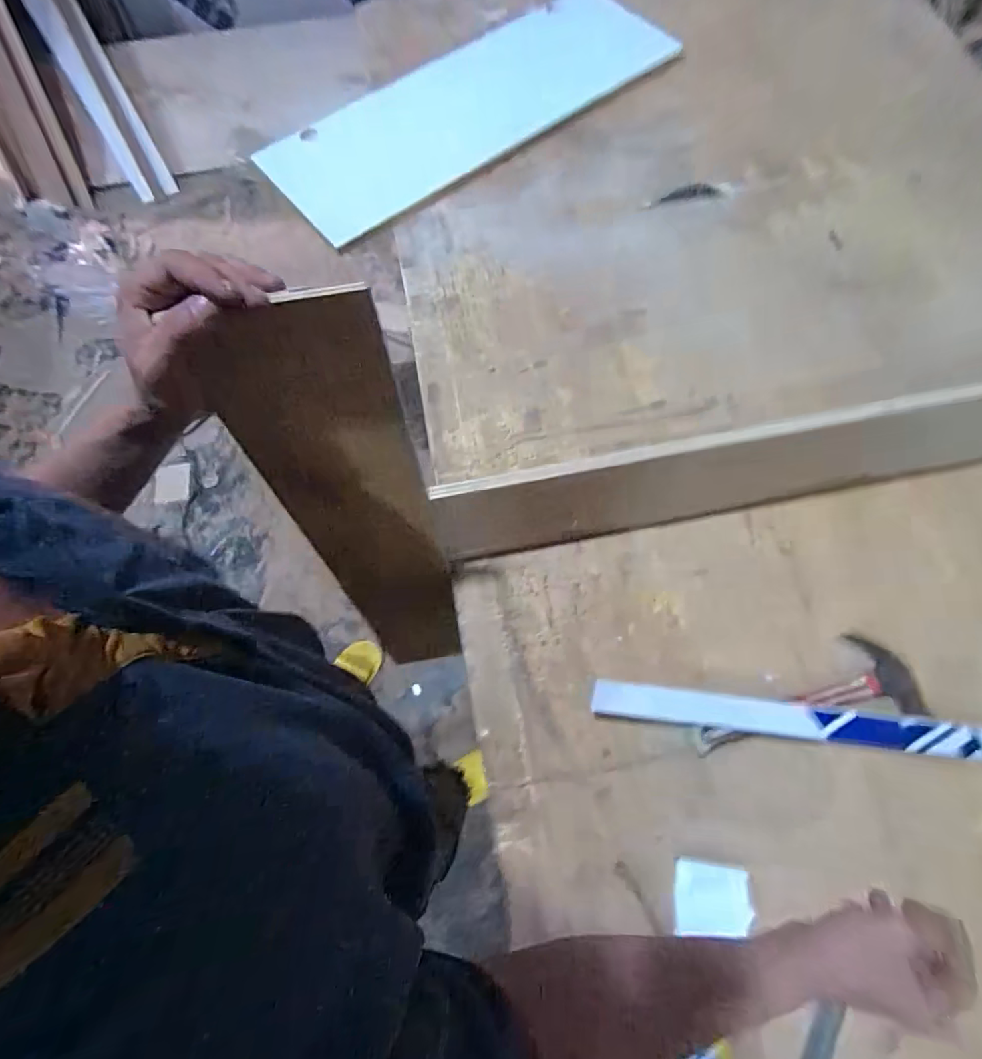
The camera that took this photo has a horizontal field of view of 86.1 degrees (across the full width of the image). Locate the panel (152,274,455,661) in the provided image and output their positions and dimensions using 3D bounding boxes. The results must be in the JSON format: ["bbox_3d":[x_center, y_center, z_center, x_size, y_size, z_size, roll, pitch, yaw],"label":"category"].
[{"bbox_3d":[-0.131,0.042,0.650,0.142,0.739,0.014,-8,60,-2],"label":"panel"}]

